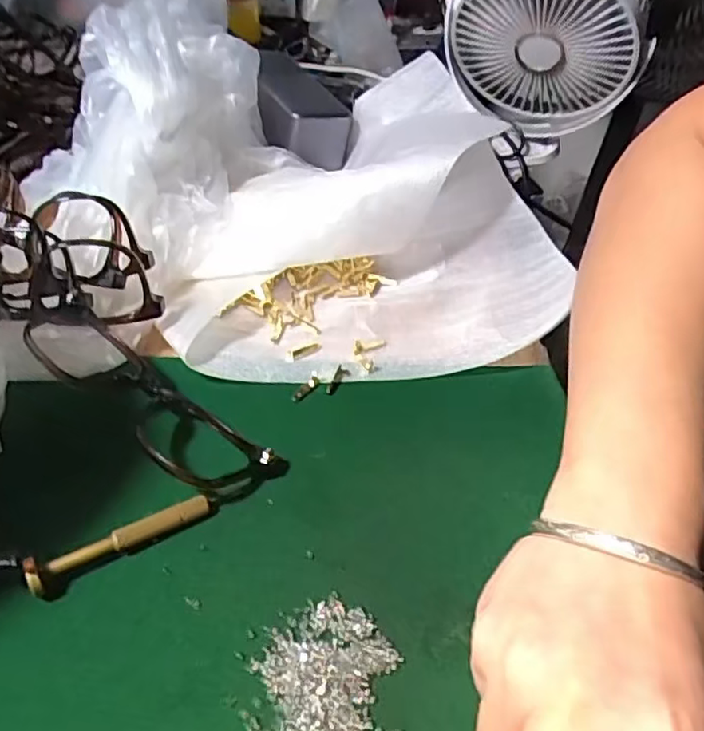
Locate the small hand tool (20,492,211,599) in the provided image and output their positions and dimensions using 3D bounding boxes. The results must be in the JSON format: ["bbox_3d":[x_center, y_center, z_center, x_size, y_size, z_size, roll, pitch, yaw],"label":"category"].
[{"bbox_3d":[-0.095,0.072,0.261,0.074,0.015,0.010,-24,50,-26],"label":"small hand tool"}]

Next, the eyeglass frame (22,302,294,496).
[{"bbox_3d":[-0.102,0.014,0.304,0.148,0.038,0.052,30,50,25],"label":"eyeglass frame"}]

